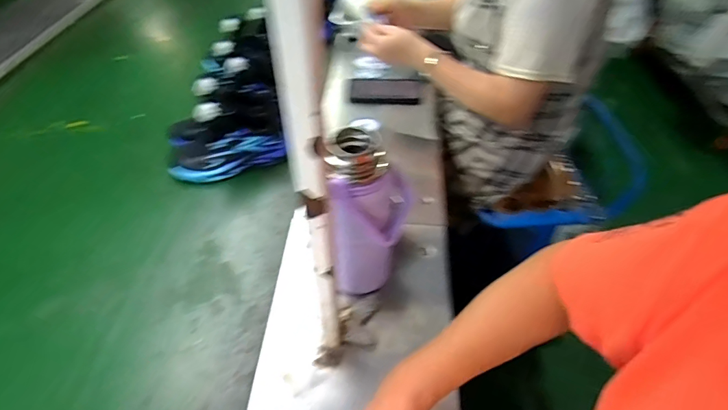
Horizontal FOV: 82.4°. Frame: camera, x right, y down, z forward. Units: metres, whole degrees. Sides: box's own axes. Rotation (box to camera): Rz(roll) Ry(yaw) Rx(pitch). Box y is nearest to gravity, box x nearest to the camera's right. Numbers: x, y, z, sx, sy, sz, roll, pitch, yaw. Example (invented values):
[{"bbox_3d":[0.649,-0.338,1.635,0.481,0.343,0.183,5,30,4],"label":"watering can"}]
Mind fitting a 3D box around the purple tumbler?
[{"bbox_3d":[0.010,0.022,0.512,0.085,0.233,0.098,6,47,6],"label":"purple tumbler"}]

